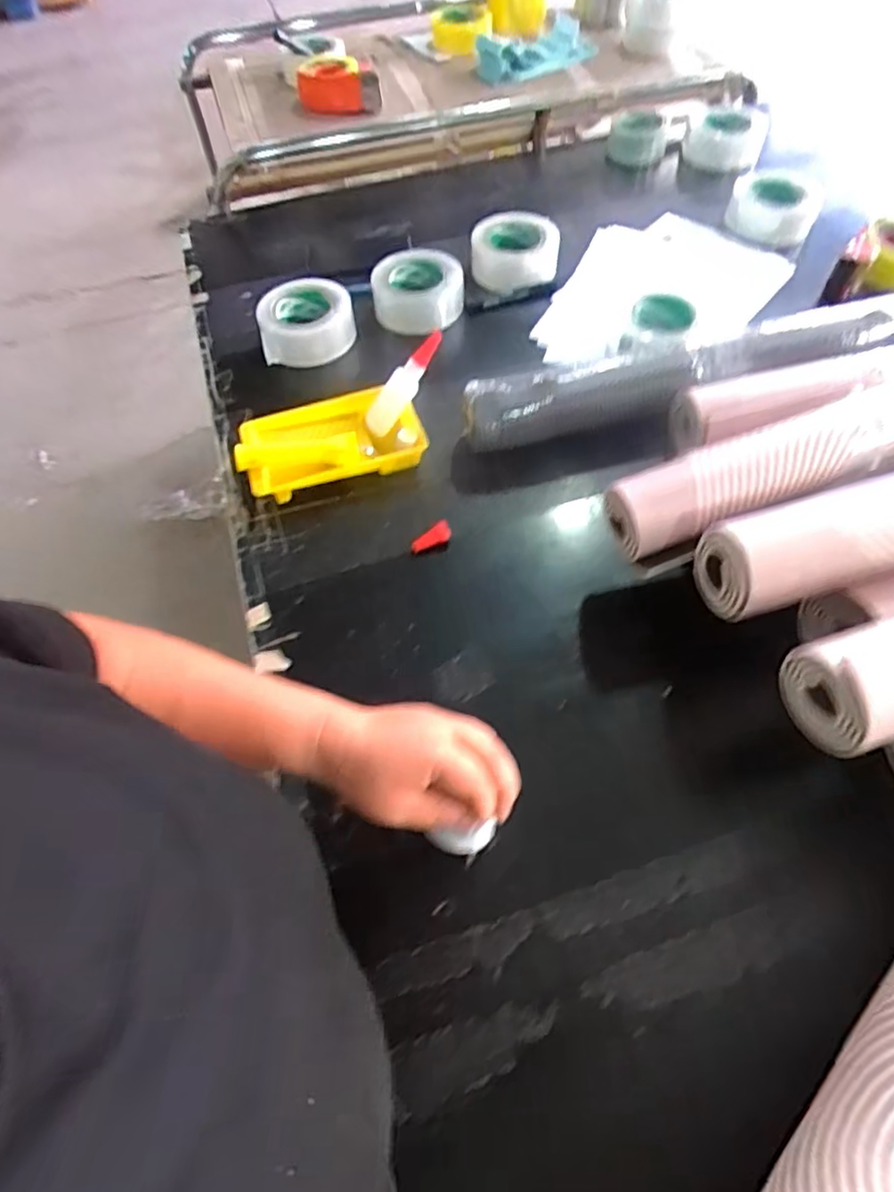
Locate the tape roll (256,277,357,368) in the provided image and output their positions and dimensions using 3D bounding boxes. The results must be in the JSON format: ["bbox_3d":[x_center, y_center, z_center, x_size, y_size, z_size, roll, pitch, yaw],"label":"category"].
[{"bbox_3d":[-0.191,-0.376,0.852,0.117,0.053,0.118,-2,59,3],"label":"tape roll"}]

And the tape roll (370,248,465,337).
[{"bbox_3d":[-0.042,-0.427,0.878,0.127,0.056,0.121,-1,59,2],"label":"tape roll"}]

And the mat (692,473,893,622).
[{"bbox_3d":[0.450,-0.082,0.522,0.487,0.065,0.074,-15,60,-6],"label":"mat"}]

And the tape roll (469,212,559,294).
[{"bbox_3d":[0.100,-0.499,0.911,0.129,0.056,0.124,-6,59,-1],"label":"tape roll"}]

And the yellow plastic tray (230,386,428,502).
[{"bbox_3d":[-0.134,-0.181,0.722,0.207,0.054,0.121,-12,60,-5],"label":"yellow plastic tray"}]

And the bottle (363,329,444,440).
[{"bbox_3d":[-0.049,-0.245,0.722,0.030,0.137,0.026,6,48,-44],"label":"bottle"}]

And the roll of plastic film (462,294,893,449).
[{"bbox_3d":[0.305,-0.263,0.734,0.581,0.085,0.073,-13,60,-5],"label":"roll of plastic film"}]

